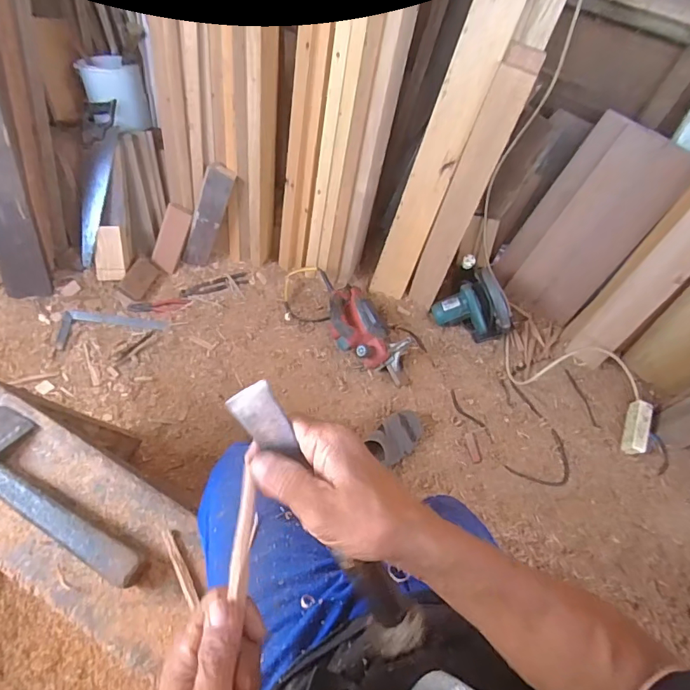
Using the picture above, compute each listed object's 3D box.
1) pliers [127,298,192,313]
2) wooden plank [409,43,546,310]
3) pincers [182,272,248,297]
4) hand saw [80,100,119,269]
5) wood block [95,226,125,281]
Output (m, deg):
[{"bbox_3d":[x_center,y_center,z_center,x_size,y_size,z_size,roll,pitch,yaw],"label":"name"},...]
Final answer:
[{"bbox_3d":[-0.594,-0.124,1.432,0.186,0.015,0.042,-10,65,-8],"label":"pliers"},{"bbox_3d":[0.319,-0.390,1.203,0.091,0.710,0.049,23,42,8],"label":"wooden plank"},{"bbox_3d":[-0.431,-0.197,1.474,0.217,0.013,0.045,-15,66,-11],"label":"pincers"},{"bbox_3d":[-0.767,-0.487,1.365,0.088,0.037,0.479,14,102,3],"label":"hand saw"},{"bbox_3d":[-0.742,-0.289,1.413,0.082,0.017,0.169,3,96,-2],"label":"wood block"}]

